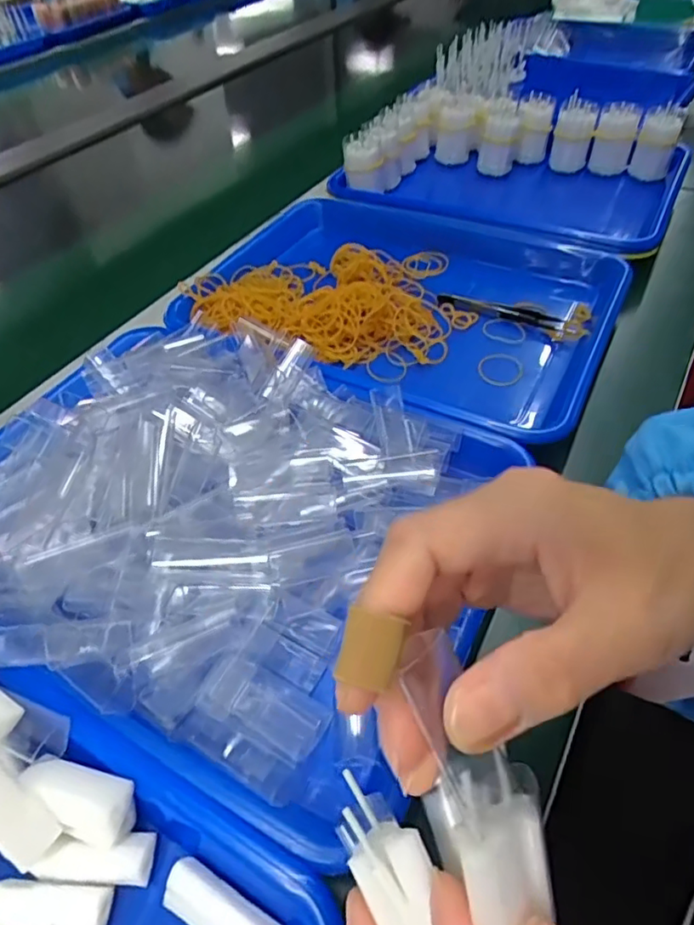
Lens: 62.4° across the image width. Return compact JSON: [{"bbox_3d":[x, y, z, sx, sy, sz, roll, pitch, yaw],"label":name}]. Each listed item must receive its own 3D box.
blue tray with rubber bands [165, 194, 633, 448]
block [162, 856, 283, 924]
[{"bbox_3d":[0.033,-0.137,0.486,0.355,0.038,0.243,21,53,21],"label":"blue tray with rubber bands"},{"bbox_3d":[-0.048,0.172,0.219,0.046,0.013,0.018,21,53,21],"label":"block"}]

